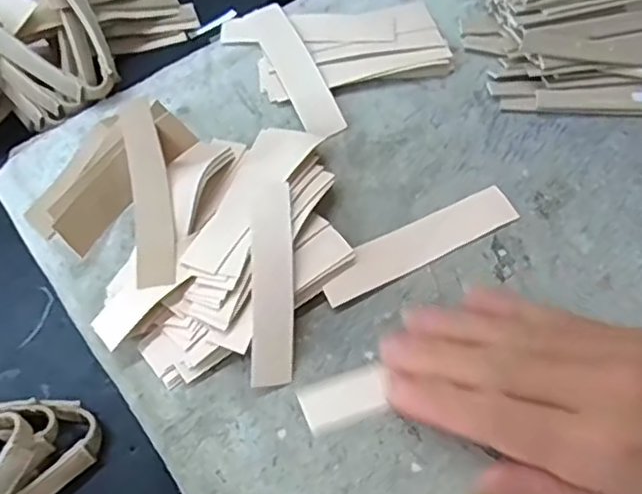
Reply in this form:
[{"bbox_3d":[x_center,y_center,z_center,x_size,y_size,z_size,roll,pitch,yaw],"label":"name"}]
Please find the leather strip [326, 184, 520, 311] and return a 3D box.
[{"bbox_3d":[0.042,-0.002,0.288,0.091,0.004,0.018,-26,68,-9],"label":"leather strip"}]

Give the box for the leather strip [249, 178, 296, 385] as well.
[{"bbox_3d":[-0.020,0.014,0.272,0.017,0.017,0.080,-3,66,0],"label":"leather strip"}]

